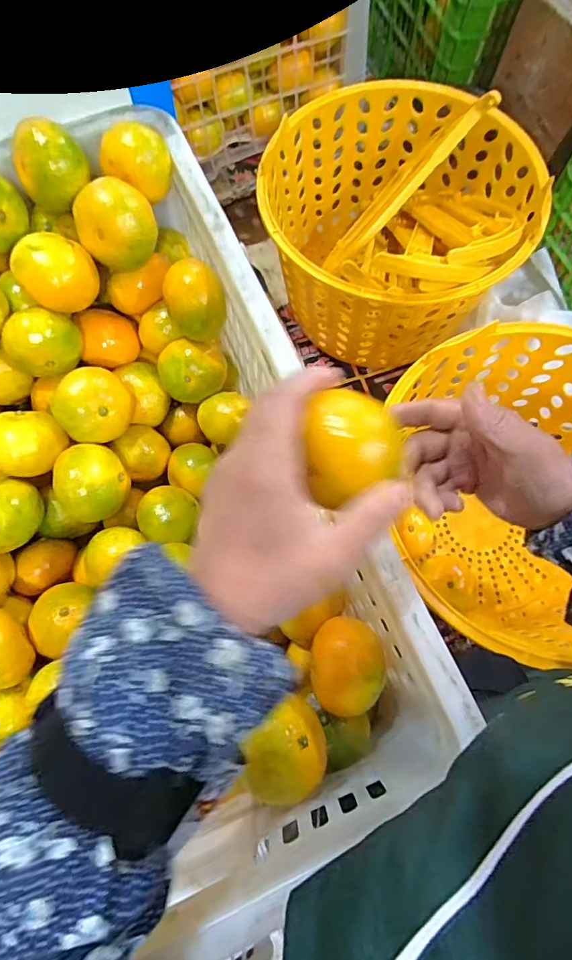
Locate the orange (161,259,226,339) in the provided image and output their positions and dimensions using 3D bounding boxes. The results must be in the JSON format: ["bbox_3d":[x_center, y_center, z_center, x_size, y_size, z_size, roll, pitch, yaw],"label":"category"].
[{"bbox_3d":[-0.080,-0.155,0.418,0.051,0.067,0.061,-14,73,-6],"label":"orange"}]

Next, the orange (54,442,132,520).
[{"bbox_3d":[-0.171,0.003,0.411,0.057,0.045,0.061,1,72,-2],"label":"orange"}]

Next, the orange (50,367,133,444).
[{"bbox_3d":[-0.171,-0.062,0.422,0.064,0.064,0.053,-36,76,-12],"label":"orange"}]

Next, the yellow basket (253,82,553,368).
[{"bbox_3d":[0.134,-0.327,0.607,0.309,0.214,0.322,1,72,-2],"label":"yellow basket"}]

